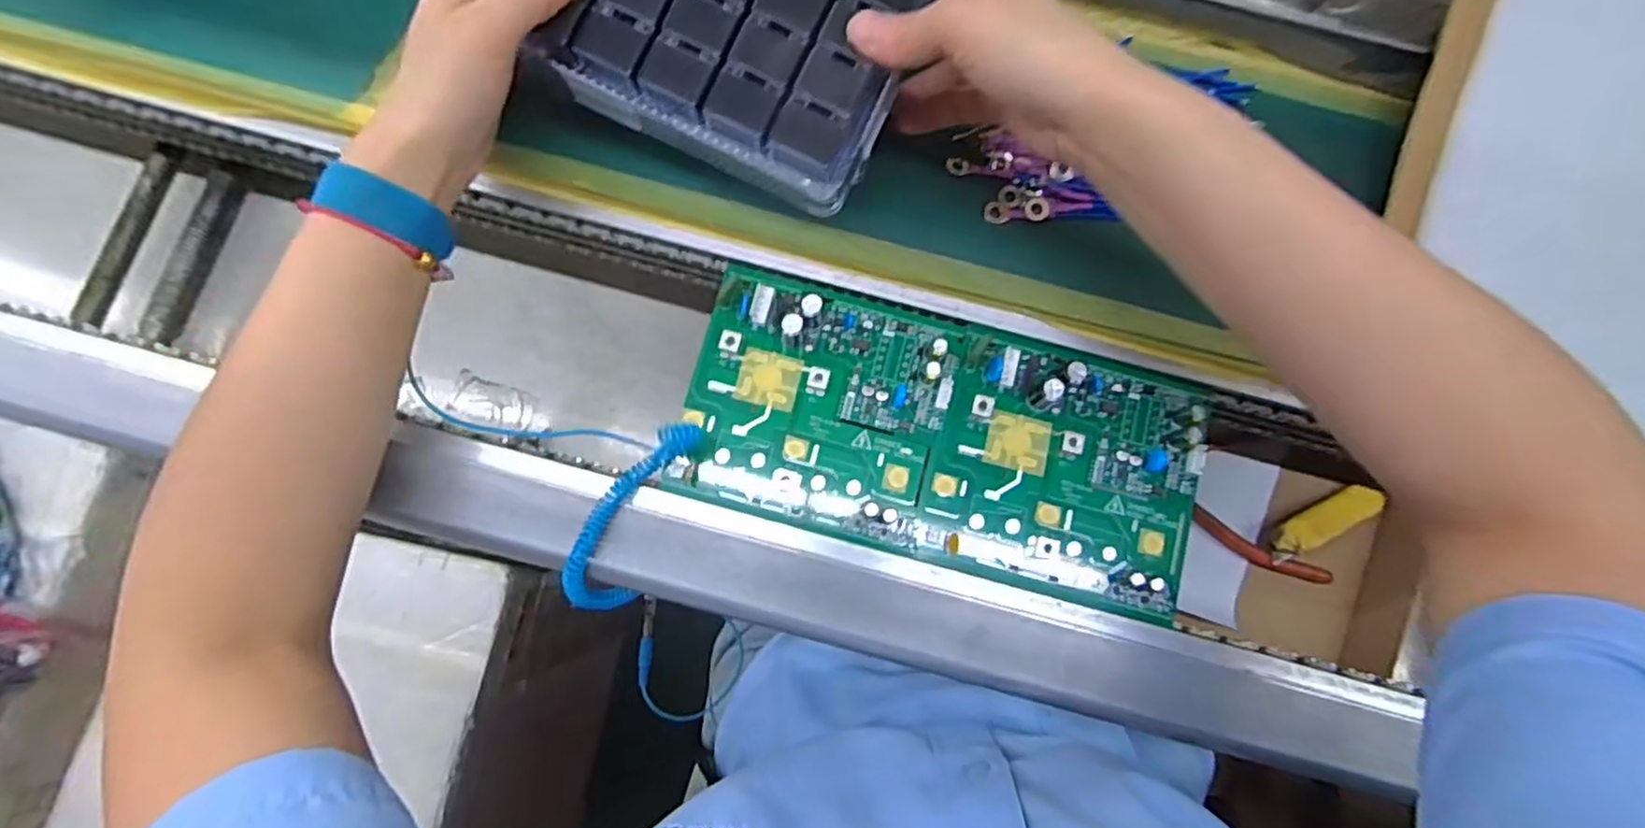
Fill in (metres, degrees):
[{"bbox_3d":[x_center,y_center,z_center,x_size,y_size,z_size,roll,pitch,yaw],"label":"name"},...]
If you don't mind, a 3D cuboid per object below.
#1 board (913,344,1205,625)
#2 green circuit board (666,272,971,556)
[{"bbox_3d":[0.123,0.030,0.343,0.131,0.020,0.118,13,80,1],"label":"board"},{"bbox_3d":[-0.003,-0.007,0.344,0.125,0.019,0.121,15,80,1],"label":"green circuit board"}]

